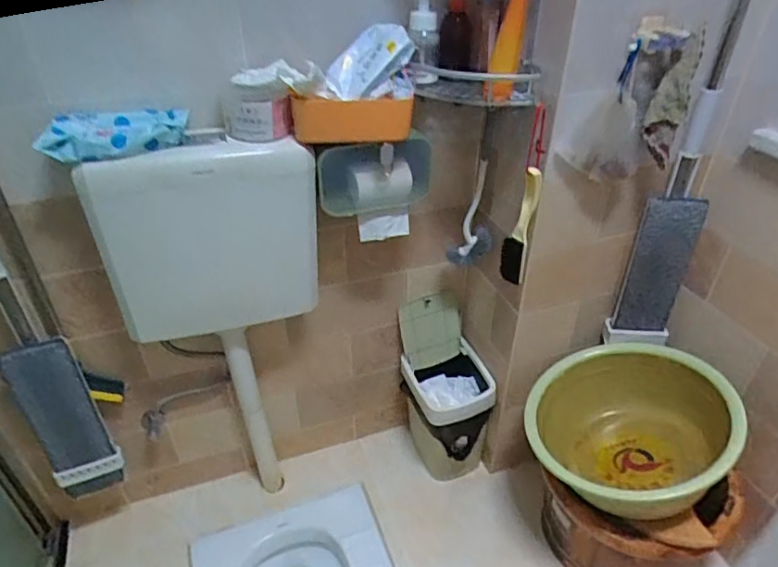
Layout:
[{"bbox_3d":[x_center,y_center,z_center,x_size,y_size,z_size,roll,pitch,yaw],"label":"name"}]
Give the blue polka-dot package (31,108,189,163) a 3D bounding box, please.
[{"bbox_3d":[-0.416,-0.235,0.829,0.199,0.032,0.135,-9,37,-9],"label":"blue polka-dot package"}]

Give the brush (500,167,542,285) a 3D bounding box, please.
[{"bbox_3d":[0.243,-0.103,1.019,0.057,0.244,0.056,9,37,12],"label":"brush"}]

